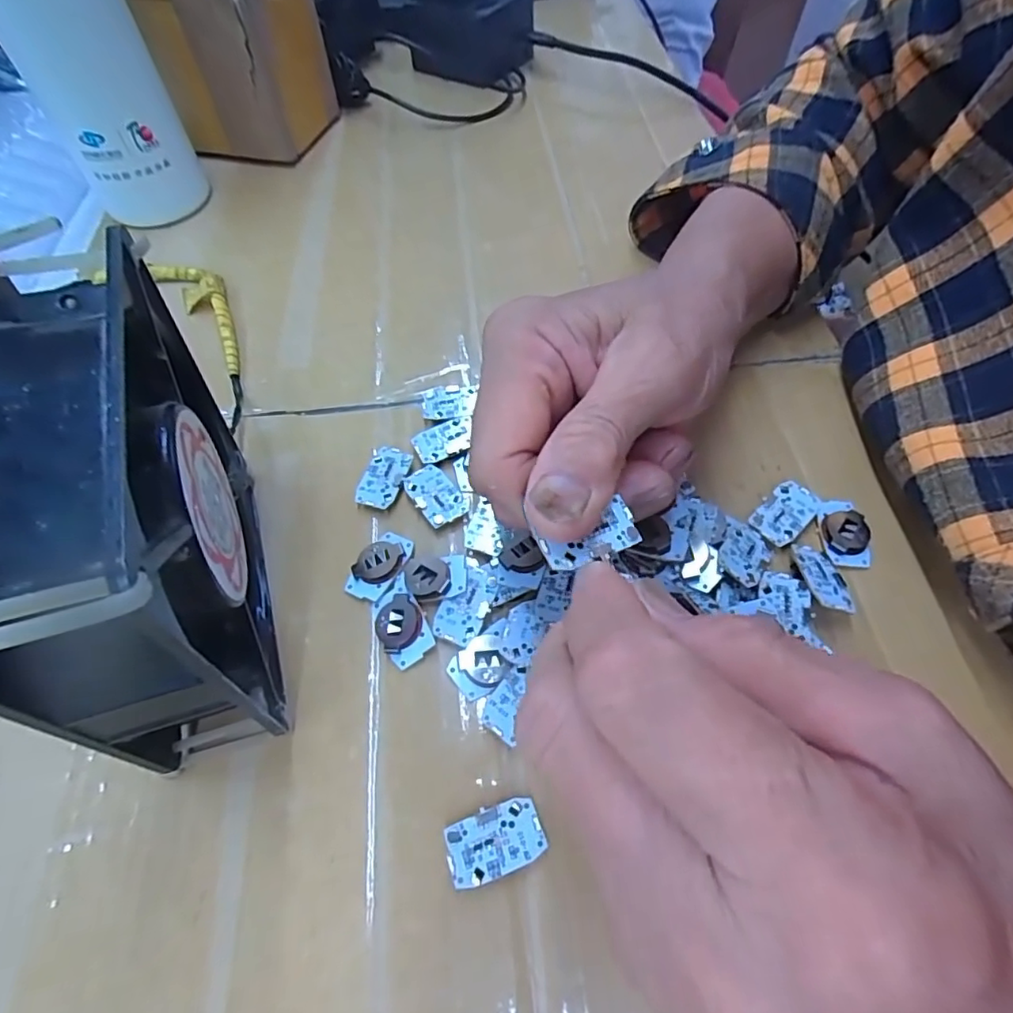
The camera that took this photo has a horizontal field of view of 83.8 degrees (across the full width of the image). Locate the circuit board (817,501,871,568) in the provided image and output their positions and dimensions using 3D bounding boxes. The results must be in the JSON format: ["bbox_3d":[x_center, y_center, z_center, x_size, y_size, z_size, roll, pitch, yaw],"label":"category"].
[{"bbox_3d":[0.136,0.010,0.227,0.016,0.005,0.028,2,59,3],"label":"circuit board"}]

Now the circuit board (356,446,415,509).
[{"bbox_3d":[-0.053,-0.012,0.246,0.018,0.005,0.029,15,60,10],"label":"circuit board"}]

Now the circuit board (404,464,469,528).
[{"bbox_3d":[-0.030,-0.006,0.238,0.017,0.004,0.030,-34,64,-17],"label":"circuit board"}]

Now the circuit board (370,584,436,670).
[{"bbox_3d":[-0.040,0.044,0.211,0.018,0.004,0.030,-25,61,-13],"label":"circuit board"}]

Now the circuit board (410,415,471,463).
[{"bbox_3d":[-0.028,-0.031,0.253,0.028,0.004,0.019,-22,61,-12],"label":"circuit board"}]

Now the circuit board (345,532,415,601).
[{"bbox_3d":[-0.050,0.023,0.225,0.018,0.004,0.029,28,63,17],"label":"circuit board"}]

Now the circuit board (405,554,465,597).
[{"bbox_3d":[-0.028,0.027,0.218,0.023,0.004,0.017,-3,59,0],"label":"circuit board"}]

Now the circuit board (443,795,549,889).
[{"bbox_3d":[-0.003,0.103,0.174,0.029,0.004,0.019,-15,58,-11],"label":"circuit board"}]

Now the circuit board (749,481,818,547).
[{"bbox_3d":[0.114,0.003,0.232,0.028,0.006,0.017,-40,66,-20],"label":"circuit board"}]

